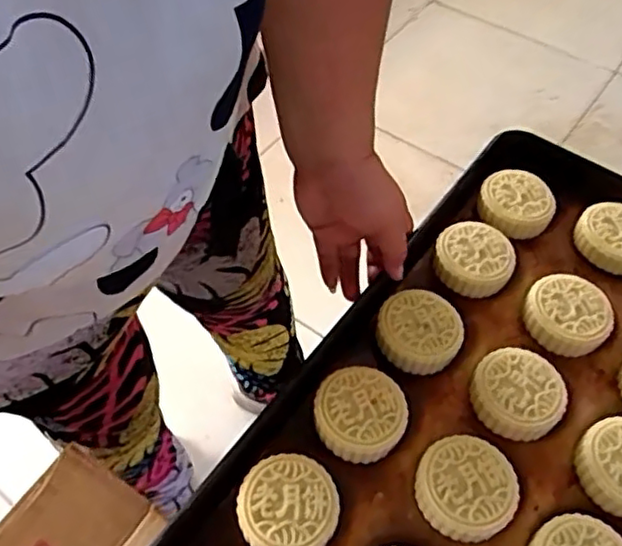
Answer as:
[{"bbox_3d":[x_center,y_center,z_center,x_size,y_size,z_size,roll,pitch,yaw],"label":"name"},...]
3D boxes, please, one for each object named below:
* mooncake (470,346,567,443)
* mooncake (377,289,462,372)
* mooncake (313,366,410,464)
[{"bbox_3d":[0.163,0.094,0.515,0.068,0.020,0.069,0,55,0],"label":"mooncake"},{"bbox_3d":[0.091,0.048,0.549,0.071,0.023,0.067,0,55,0],"label":"mooncake"},{"bbox_3d":[0.038,0.108,0.502,0.070,0.020,0.068,0,55,0],"label":"mooncake"}]

